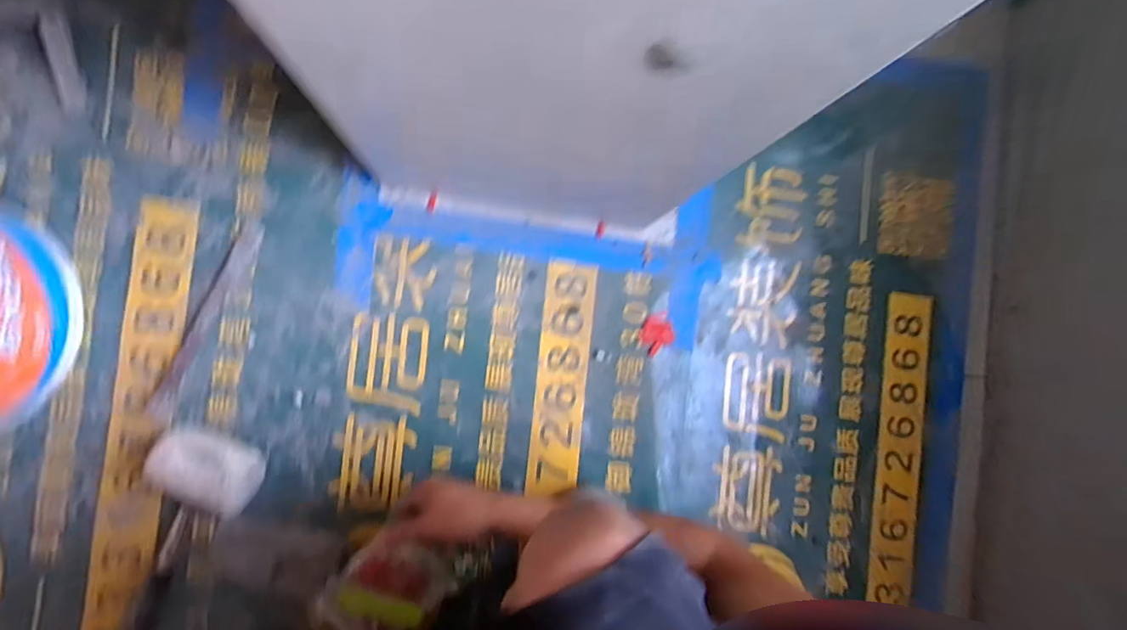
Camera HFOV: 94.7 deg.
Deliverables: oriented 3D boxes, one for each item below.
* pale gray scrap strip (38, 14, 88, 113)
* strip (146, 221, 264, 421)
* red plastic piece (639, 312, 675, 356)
[{"bbox_3d":[-0.574,-0.288,0.596,0.031,0.007,0.105,-4,105,-8],"label":"pale gray scrap strip"},{"bbox_3d":[-0.426,0.005,0.619,0.028,0.005,0.253,26,86,-7],"label":"strip"},{"bbox_3d":[0.125,0.023,0.689,0.048,0.006,0.045,-32,94,-7],"label":"red plastic piece"}]

